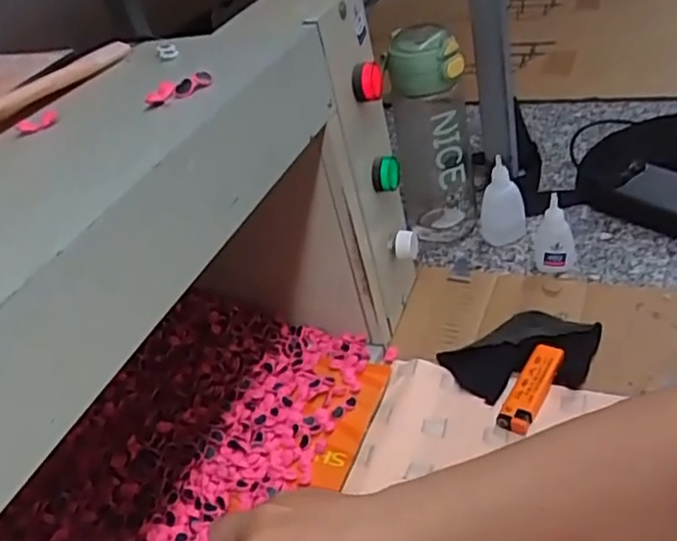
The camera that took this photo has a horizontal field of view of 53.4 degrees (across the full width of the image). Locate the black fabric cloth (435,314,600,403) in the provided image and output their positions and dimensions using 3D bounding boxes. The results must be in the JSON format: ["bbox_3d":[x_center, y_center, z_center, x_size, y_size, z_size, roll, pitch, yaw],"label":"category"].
[{"bbox_3d":[0.151,0.069,0.538,0.120,0.021,0.073,-18,37,-10],"label":"black fabric cloth"}]

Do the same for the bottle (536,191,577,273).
[{"bbox_3d":[0.203,-0.033,0.621,0.035,0.076,0.025,4,39,19],"label":"bottle"}]

